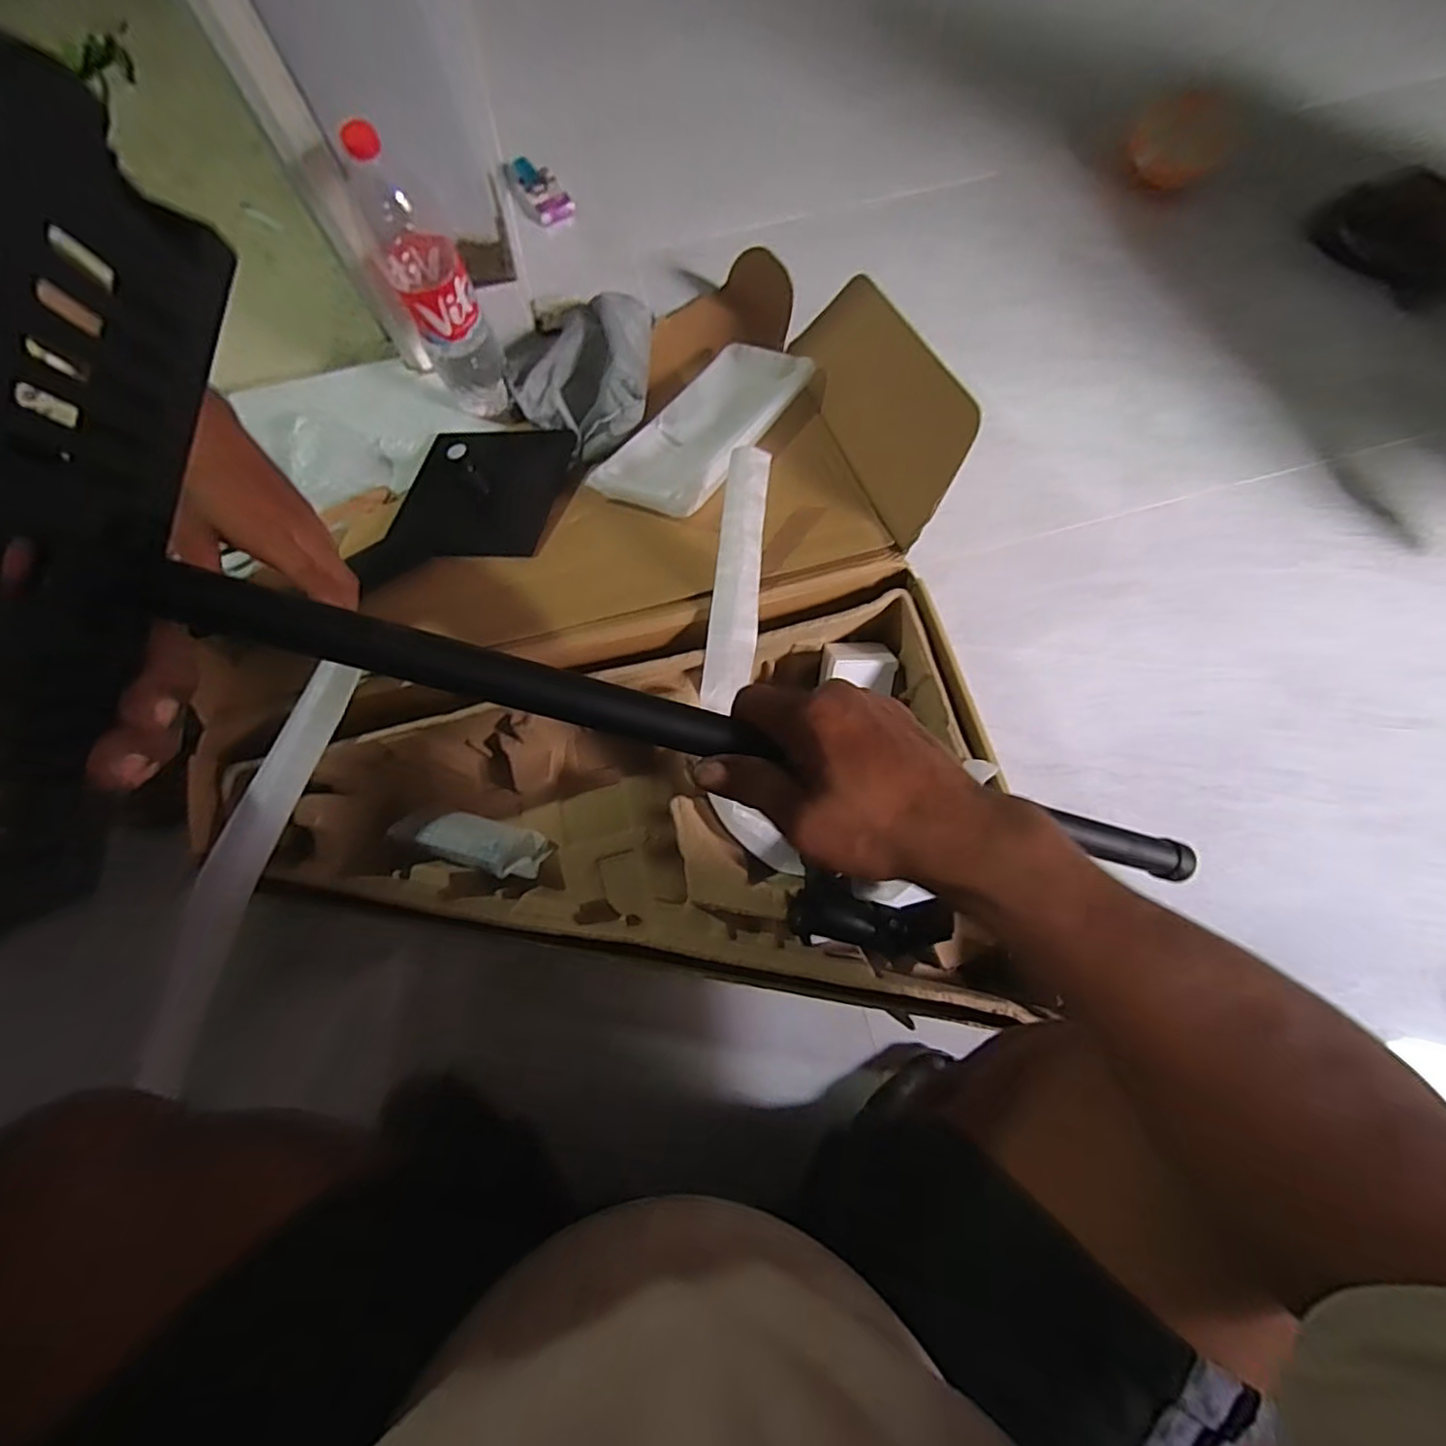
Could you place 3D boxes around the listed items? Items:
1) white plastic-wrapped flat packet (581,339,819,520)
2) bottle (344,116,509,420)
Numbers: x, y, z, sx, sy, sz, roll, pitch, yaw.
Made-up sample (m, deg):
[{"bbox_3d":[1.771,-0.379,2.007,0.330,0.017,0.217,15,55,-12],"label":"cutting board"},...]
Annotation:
[{"bbox_3d":[-0.016,-0.366,0.766,0.141,0.029,0.306,24,65,21],"label":"white plastic-wrapped flat packet"},{"bbox_3d":[-0.333,-0.498,0.729,0.085,0.311,0.090,-24,76,-6],"label":"bottle"}]

